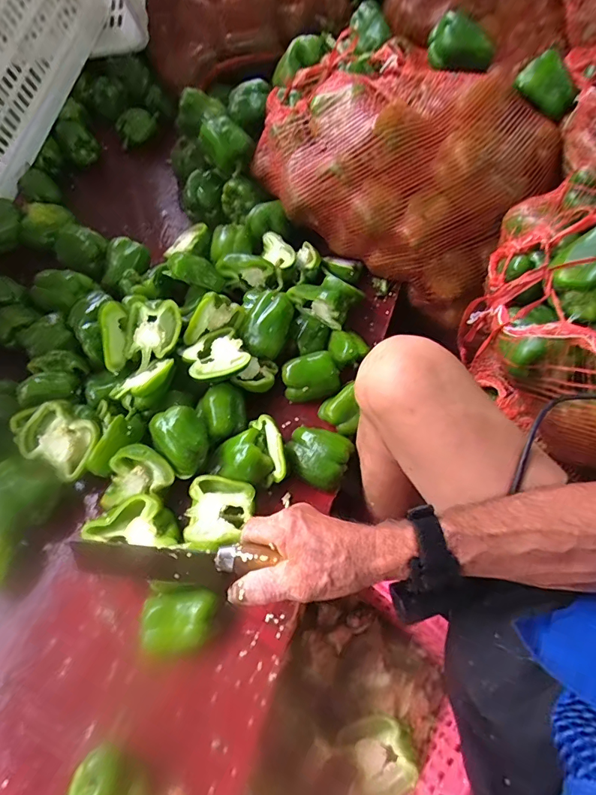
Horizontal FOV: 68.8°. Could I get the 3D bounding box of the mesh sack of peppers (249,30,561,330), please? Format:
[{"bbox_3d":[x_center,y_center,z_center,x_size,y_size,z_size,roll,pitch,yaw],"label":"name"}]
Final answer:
[{"bbox_3d":[0.157,-0.369,0.709,0.441,0.232,0.311,25,65,15],"label":"mesh sack of peppers"}]

